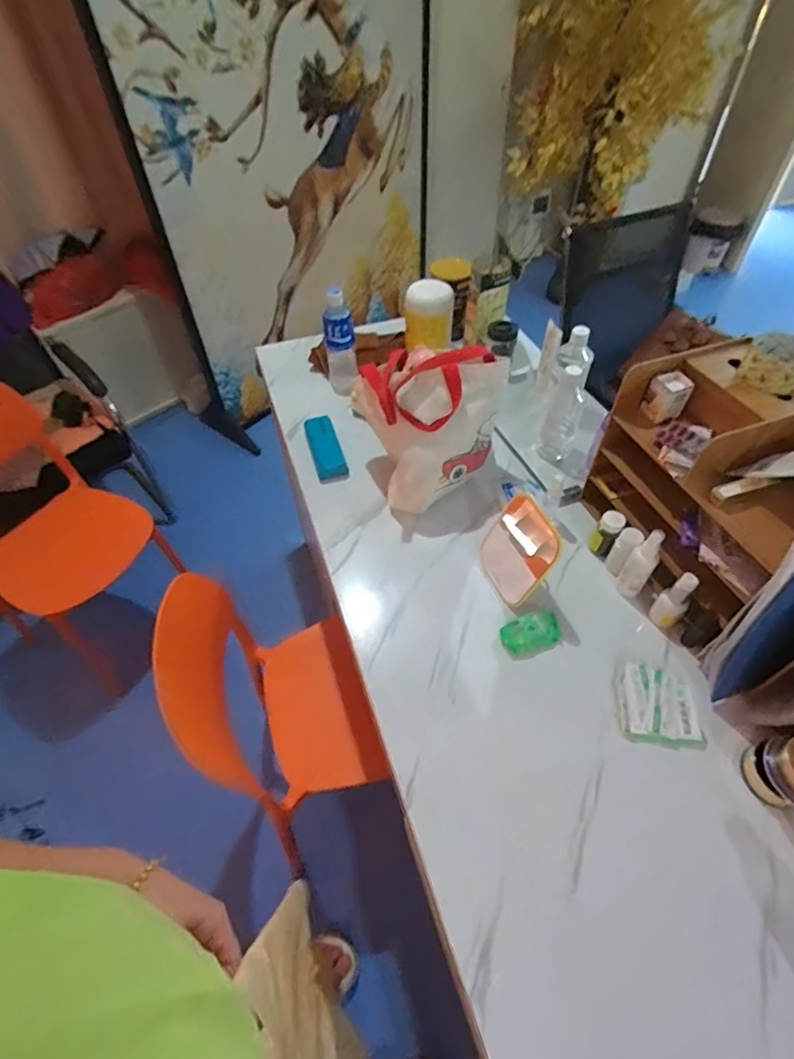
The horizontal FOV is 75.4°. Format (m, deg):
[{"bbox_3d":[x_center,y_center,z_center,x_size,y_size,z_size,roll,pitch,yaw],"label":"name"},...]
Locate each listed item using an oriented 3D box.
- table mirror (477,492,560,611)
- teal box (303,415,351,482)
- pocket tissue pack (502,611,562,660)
[{"bbox_3d":[0.191,0.033,0.793,0.093,0.105,0.129,-18,52,-12],"label":"table mirror"},{"bbox_3d":[-0.143,-0.166,1.021,0.060,0.026,0.158,-14,52,-10],"label":"teal box"},{"bbox_3d":[0.200,0.154,0.754,0.088,0.022,0.053,-16,52,-11],"label":"pocket tissue pack"}]

